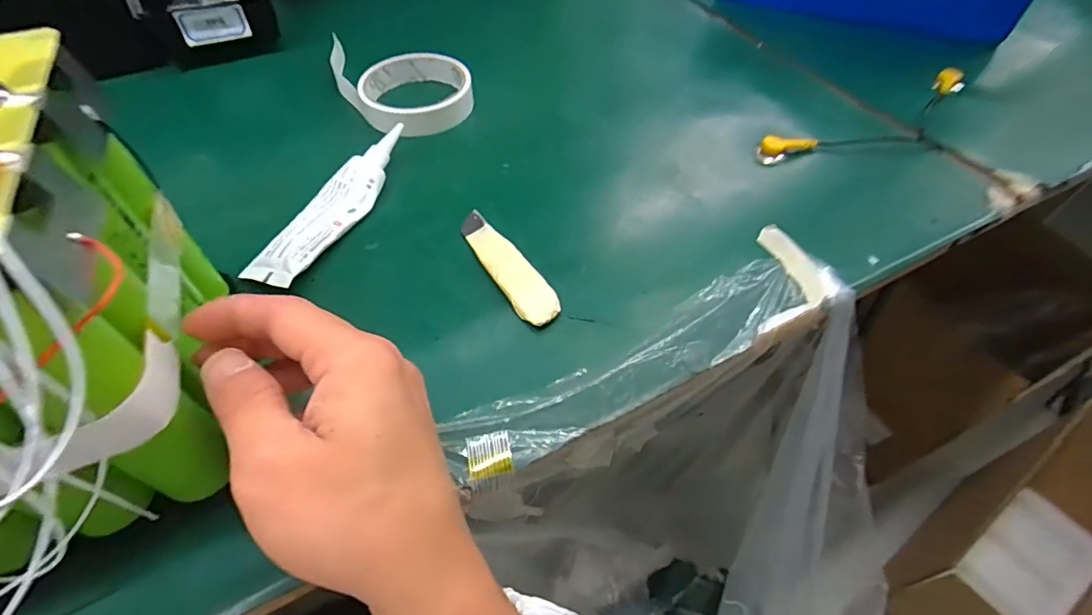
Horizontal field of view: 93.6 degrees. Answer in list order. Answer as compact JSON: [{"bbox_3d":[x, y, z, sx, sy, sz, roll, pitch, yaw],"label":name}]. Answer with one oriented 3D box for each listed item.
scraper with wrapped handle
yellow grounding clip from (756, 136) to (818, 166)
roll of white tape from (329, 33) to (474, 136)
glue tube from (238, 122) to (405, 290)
[{"bbox_3d":[-0.024,-0.027,0.307,0.023,0.008,0.098,-25,58,-19],"label":"scraper with wrapped handle"},{"bbox_3d":[0.179,-0.117,0.387,0.040,0.026,0.014,-8,54,-8],"label":"yellow grounding clip"},{"bbox_3d":[-0.127,-0.193,0.435,0.089,0.027,0.141,-33,61,-23],"label":"roll of white tape"},{"bbox_3d":[-0.135,-0.068,0.333,0.034,0.021,0.141,20,55,13],"label":"glue tube"}]

